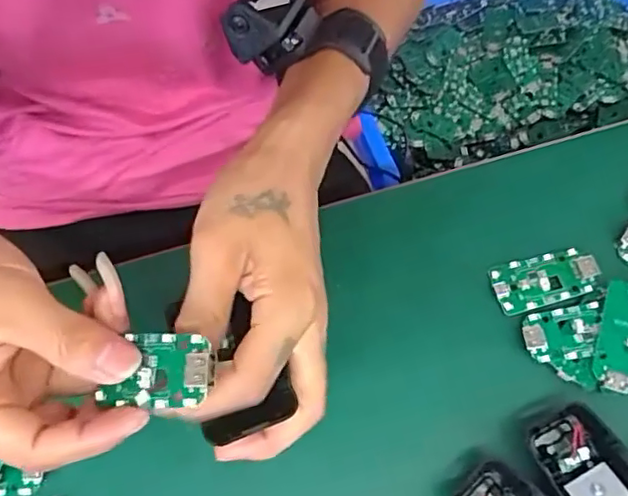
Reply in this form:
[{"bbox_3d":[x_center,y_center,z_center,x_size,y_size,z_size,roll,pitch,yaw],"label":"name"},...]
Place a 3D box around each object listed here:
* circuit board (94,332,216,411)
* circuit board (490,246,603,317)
[{"bbox_3d":[-0.067,0.051,0.241,0.059,0.005,0.031,-2,74,32],"label":"circuit board"},{"bbox_3d":[0.142,0.019,0.358,0.063,0.004,0.032,-13,75,-4],"label":"circuit board"}]

